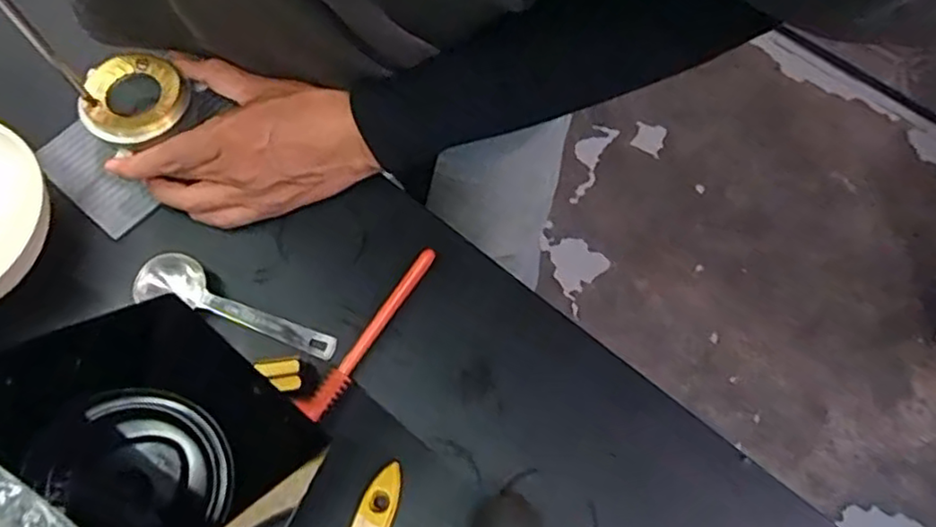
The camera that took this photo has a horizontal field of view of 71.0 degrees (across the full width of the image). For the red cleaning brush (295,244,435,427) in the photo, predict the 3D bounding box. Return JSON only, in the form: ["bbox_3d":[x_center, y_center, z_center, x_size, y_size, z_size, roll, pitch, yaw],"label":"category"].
[{"bbox_3d":[-0.062,0.043,0.425,0.018,0.014,0.131,33,69,12],"label":"red cleaning brush"}]

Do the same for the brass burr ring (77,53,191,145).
[{"bbox_3d":[-0.227,-0.112,0.446,0.070,0.014,0.063,7,66,1],"label":"brass burr ring"}]

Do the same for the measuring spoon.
[{"bbox_3d":[-0.151,0.031,0.424,0.132,0.015,0.036,24,67,8],"label":"measuring spoon"}]

